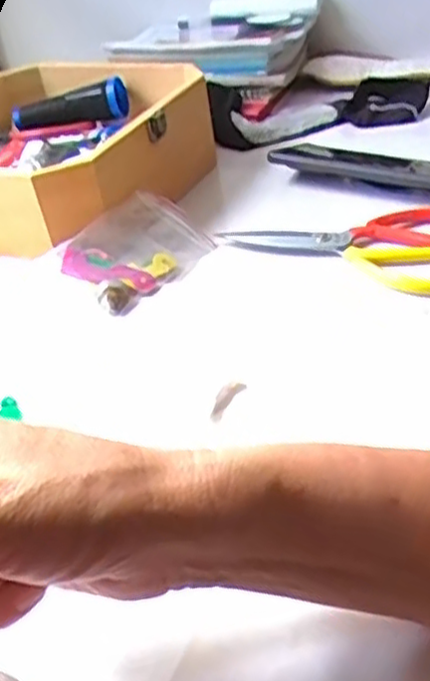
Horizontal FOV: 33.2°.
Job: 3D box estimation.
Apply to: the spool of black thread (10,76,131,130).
[{"bbox_3d":[-0.143,-0.232,0.696,0.111,0.035,0.033,-4,37,9],"label":"spool of black thread"}]

